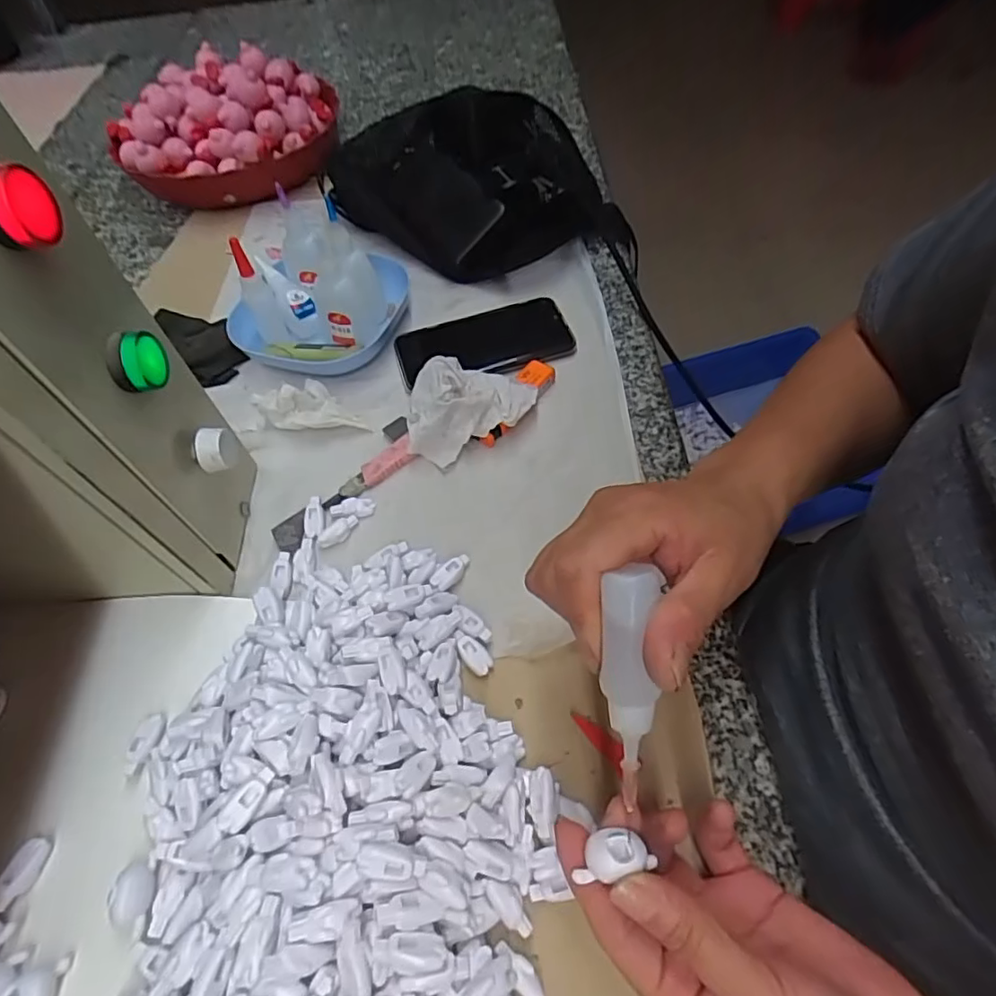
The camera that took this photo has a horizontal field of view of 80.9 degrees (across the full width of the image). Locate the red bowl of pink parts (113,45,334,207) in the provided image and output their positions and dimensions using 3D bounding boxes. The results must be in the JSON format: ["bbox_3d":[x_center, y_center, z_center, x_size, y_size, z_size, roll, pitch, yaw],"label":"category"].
[{"bbox_3d":[-0.301,-0.399,0.628,0.243,0.078,0.200,-7,56,0],"label":"red bowl of pink parts"}]

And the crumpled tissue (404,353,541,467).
[{"bbox_3d":[-0.019,-0.067,0.416,0.089,0.032,0.067,-8,56,-1],"label":"crumpled tissue"}]

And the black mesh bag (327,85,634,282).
[{"bbox_3d":[-0.030,-0.306,0.548,0.218,0.084,0.251,-31,59,-15],"label":"black mesh bag"}]

